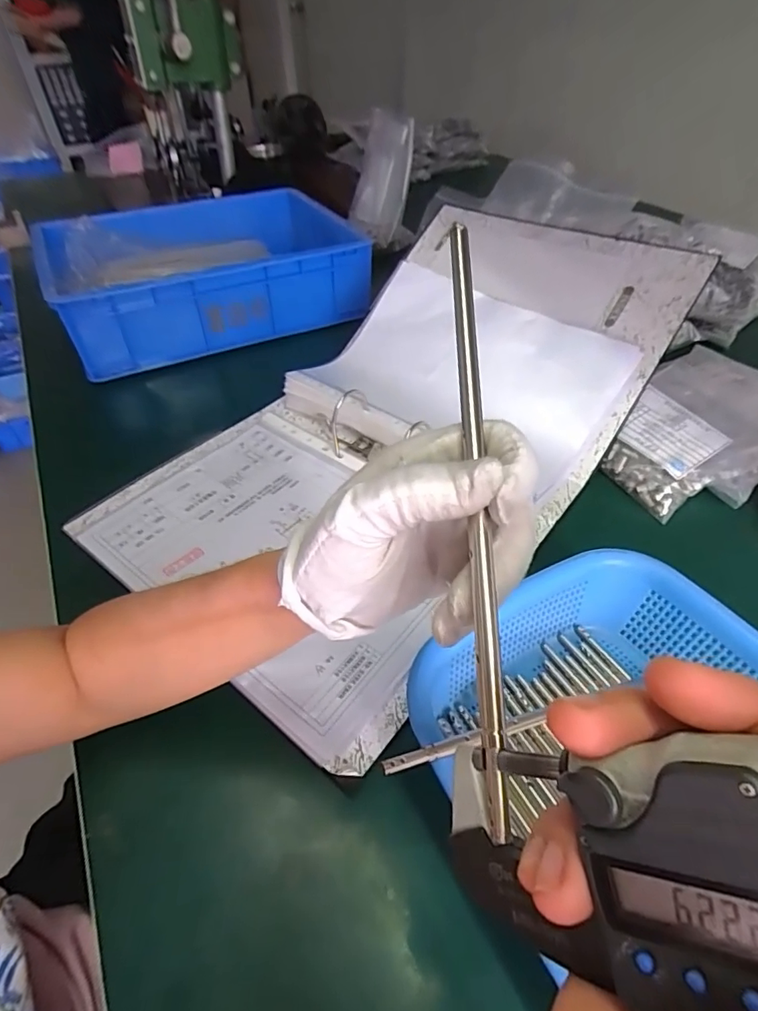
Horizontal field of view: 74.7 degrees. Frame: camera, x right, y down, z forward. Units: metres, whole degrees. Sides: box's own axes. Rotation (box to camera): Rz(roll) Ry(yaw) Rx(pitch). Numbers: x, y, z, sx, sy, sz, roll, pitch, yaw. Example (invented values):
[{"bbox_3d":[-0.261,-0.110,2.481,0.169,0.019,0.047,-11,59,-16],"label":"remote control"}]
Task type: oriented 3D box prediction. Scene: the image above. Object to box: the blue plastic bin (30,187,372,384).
[{"bbox_3d":[-0.245,-0.336,0.716,0.387,0.128,0.281,-23,51,-19],"label":"blue plastic bin"}]

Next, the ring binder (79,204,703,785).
[{"bbox_3d":[0.035,-0.108,0.495,0.336,0.135,0.600,30,54,26],"label":"ring binder"}]

